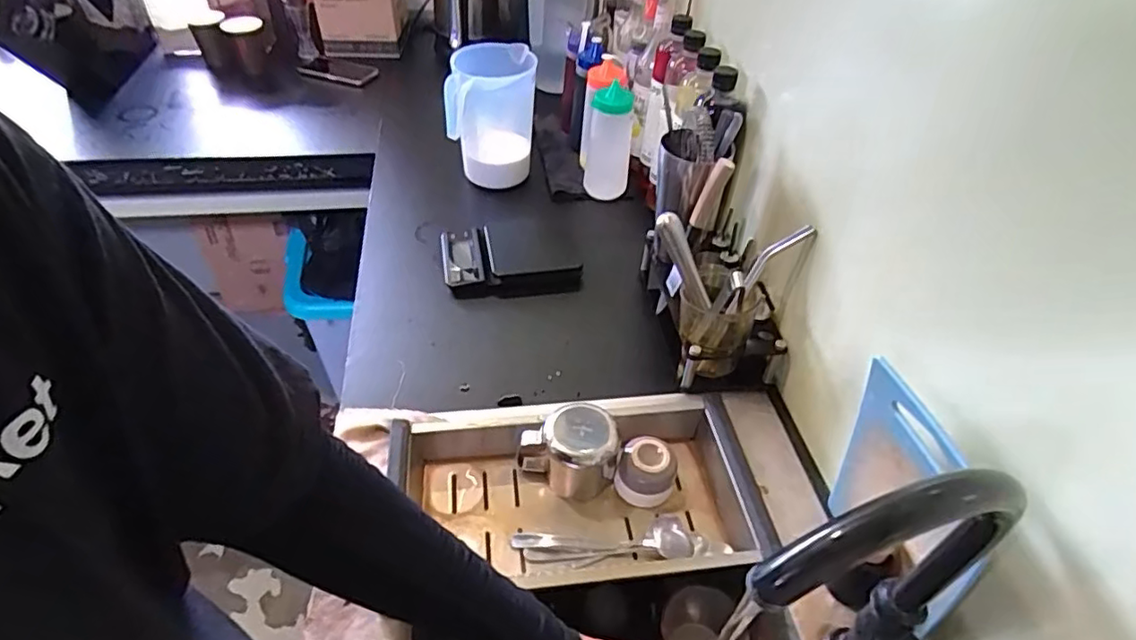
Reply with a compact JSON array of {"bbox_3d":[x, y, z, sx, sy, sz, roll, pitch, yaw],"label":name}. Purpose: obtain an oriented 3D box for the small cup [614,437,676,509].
[{"bbox_3d":[0.087,0.165,0.682,0.063,0.060,0.055,13,44,8],"label":"small cup"}]

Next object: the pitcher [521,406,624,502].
[{"bbox_3d":[0.005,0.141,0.687,0.092,0.088,0.075,30,49,24],"label":"pitcher"}]

